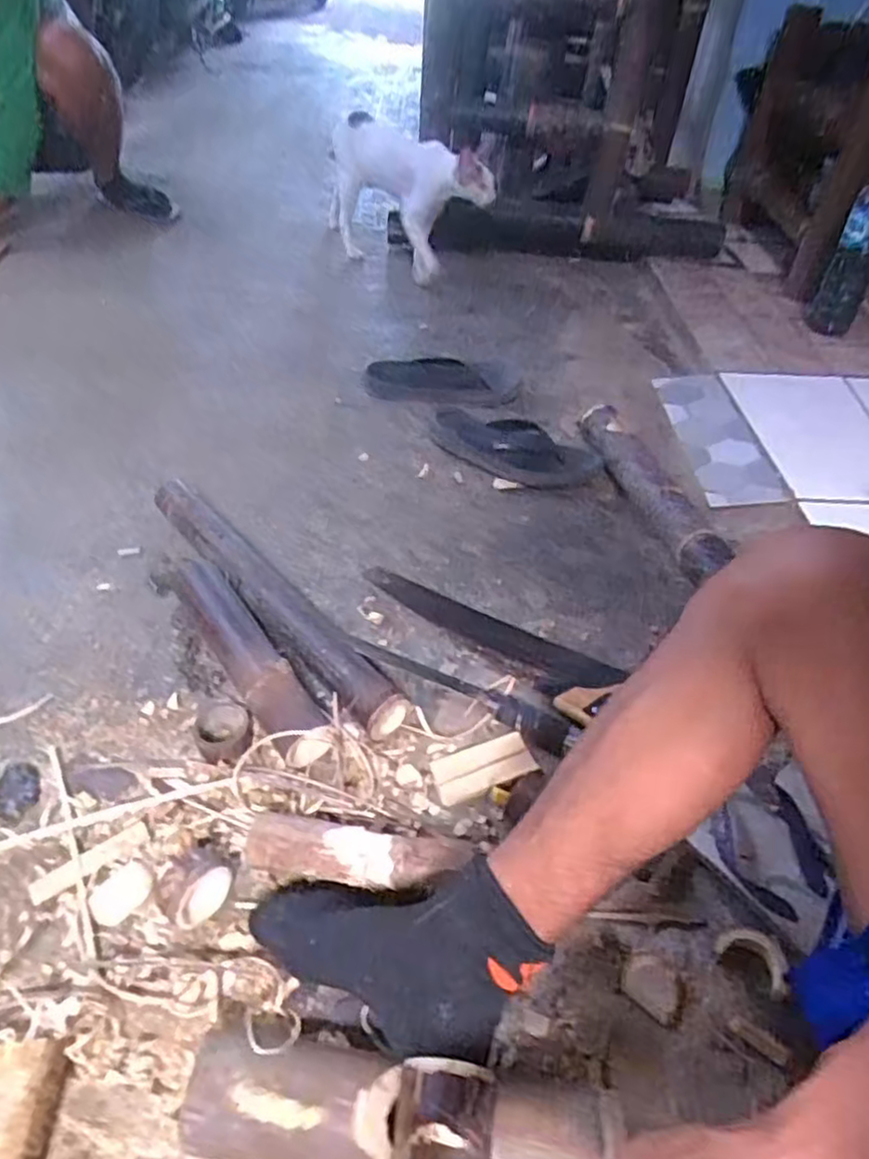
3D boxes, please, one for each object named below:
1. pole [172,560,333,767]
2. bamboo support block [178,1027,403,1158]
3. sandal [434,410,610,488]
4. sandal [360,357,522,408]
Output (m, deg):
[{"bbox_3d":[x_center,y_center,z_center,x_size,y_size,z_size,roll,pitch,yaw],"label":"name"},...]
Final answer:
[{"bbox_3d":[-0.231,0.077,0.834,0.065,0.059,0.346,-24,51,-28],"label":"pole"},{"bbox_3d":[-0.105,0.382,0.522,0.146,0.066,0.083,8,43,3],"label":"bamboo support block"},{"bbox_3d":[0.126,-0.210,1.160,0.288,0.063,0.120,24,46,19],"label":"sandal"},{"bbox_3d":[0.012,-0.361,1.300,0.286,0.058,0.126,9,43,4],"label":"sandal"}]

